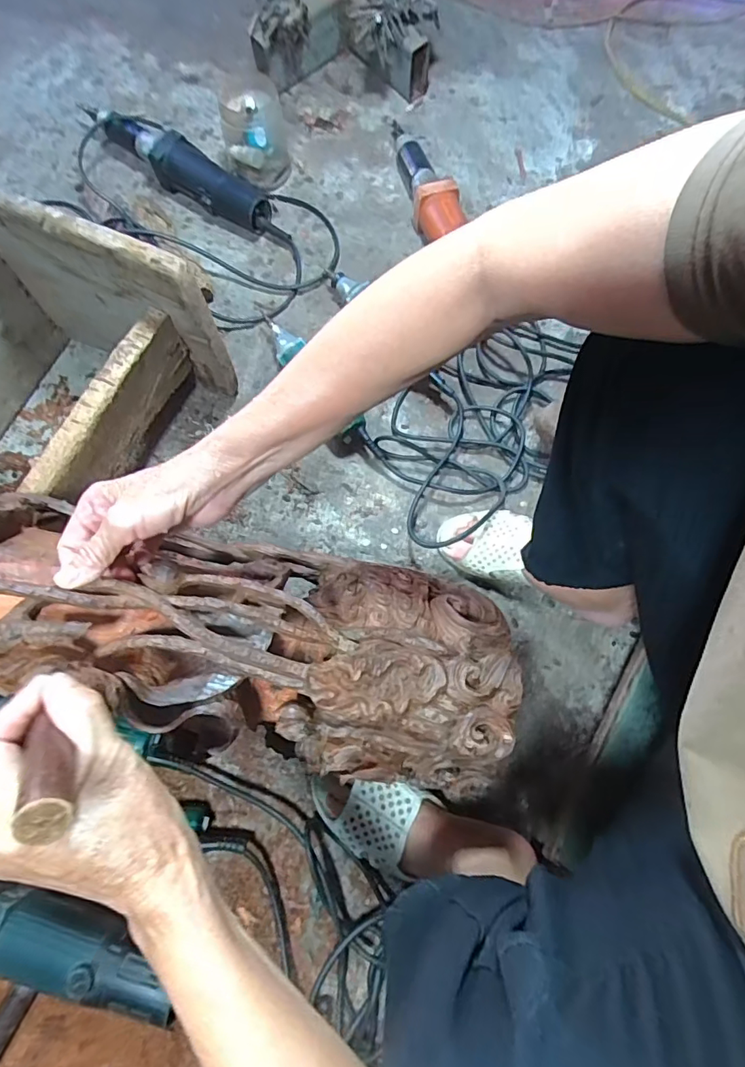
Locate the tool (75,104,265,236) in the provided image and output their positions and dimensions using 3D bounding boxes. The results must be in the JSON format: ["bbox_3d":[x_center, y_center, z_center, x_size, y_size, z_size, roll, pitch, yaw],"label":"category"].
[{"bbox_3d":[-0.321,-0.597,0.814,0.383,0.060,0.066,37,75,11],"label":"tool"}]

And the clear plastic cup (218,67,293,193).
[{"bbox_3d":[-0.182,-0.619,0.787,0.094,0.117,0.099,0,72,0],"label":"clear plastic cup"}]

